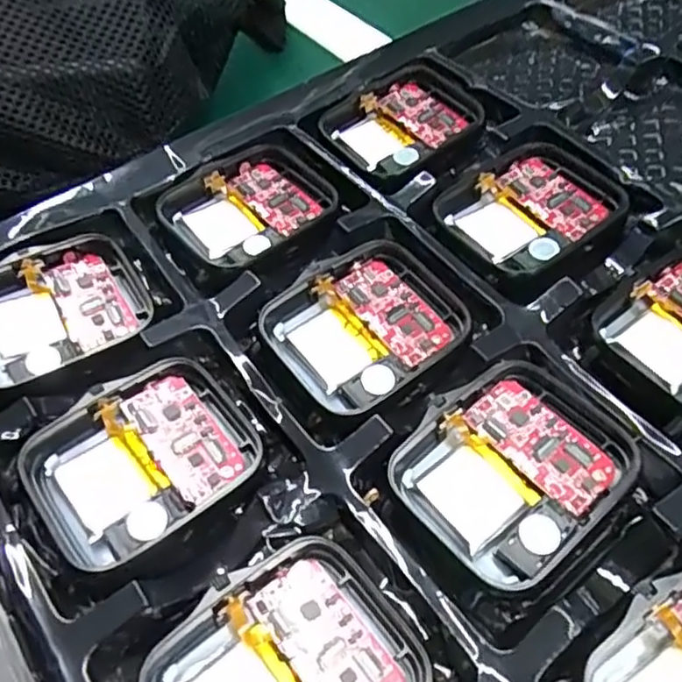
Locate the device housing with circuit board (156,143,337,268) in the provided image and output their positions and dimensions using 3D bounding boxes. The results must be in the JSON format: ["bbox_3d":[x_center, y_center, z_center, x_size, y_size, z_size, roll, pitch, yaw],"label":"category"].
[{"bbox_3d":[-0.026,-0.038,0.185,0.043,0.009,0.035,-33,58,-24],"label":"device housing with circuit board"}]

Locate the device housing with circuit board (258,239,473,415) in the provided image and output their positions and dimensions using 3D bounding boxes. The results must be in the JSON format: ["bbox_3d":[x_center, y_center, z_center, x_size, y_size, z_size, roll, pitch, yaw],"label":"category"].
[{"bbox_3d":[0.007,-0.004,0.156,0.042,0.009,0.037,-29,56,-22],"label":"device housing with circuit board"}]

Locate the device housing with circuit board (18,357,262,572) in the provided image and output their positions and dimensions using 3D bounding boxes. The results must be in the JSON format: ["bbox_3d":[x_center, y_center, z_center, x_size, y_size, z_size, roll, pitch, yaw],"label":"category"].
[{"bbox_3d":[-0.041,0.024,0.138,0.044,0.008,0.036,-32,58,-24],"label":"device housing with circuit board"}]

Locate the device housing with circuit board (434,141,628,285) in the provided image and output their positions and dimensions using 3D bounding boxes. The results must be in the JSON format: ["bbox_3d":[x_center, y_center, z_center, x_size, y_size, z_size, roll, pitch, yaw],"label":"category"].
[{"bbox_3d":[0.051,-0.036,0.176,0.045,0.009,0.037,-27,56,-21],"label":"device housing with circuit board"}]

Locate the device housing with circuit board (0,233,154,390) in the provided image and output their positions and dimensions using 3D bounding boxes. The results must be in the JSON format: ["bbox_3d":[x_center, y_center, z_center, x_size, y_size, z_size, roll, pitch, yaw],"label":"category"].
[{"bbox_3d":[-0.071,-0.007,0.163,0.044,0.013,0.033,-24,55,-19],"label":"device housing with circuit board"}]

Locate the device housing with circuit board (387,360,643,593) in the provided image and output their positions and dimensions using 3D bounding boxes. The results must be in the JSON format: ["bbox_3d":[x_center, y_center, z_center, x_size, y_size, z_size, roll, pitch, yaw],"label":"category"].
[{"bbox_3d":[0.035,0.025,0.134,0.044,0.008,0.037,-31,57,-23],"label":"device housing with circuit board"}]

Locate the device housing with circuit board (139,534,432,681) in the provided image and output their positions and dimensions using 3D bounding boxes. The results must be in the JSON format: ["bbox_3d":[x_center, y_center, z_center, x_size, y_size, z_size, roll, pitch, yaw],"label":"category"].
[{"bbox_3d":[-0.009,0.057,0.114,0.043,0.008,0.037,-32,57,-23],"label":"device housing with circuit board"}]

